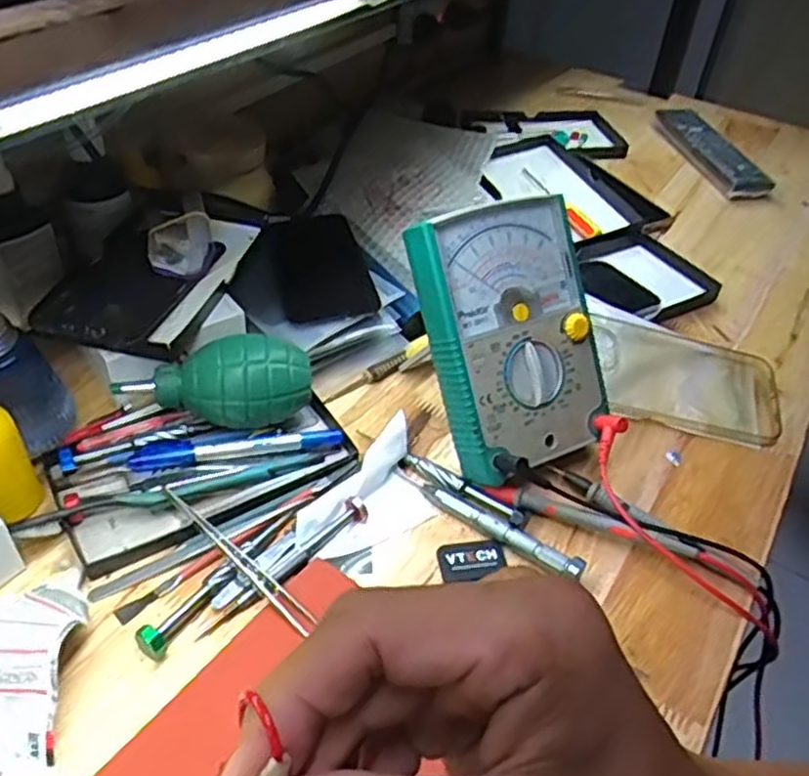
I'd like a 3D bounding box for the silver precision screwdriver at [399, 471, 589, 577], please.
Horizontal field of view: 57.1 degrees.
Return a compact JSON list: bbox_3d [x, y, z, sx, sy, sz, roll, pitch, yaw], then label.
[{"bbox_3d":[0.048,0.080,0.451,0.128,0.014,0.015,28,46,22],"label":"silver precision screwdriver"}]

